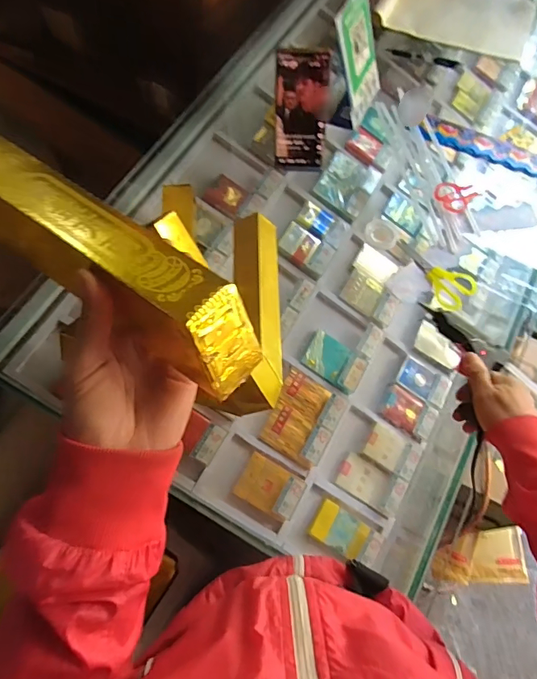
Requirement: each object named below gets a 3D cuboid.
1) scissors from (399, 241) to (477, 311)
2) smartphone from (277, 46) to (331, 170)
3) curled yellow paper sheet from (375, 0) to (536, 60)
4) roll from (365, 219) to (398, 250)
[{"bbox_3d":[0.221,-0.090,0.635,0.121,0.022,0.051,42,72,17],"label":"scissors"},{"bbox_3d":[0.048,-0.320,0.657,0.072,0.157,0.013,0,41,0],"label":"smartphone"},{"bbox_3d":[0.352,-0.608,0.848,0.272,0.037,0.188,25,68,11],"label":"curled yellow paper sheet"},{"bbox_3d":[0.166,-0.156,0.675,0.048,0.021,0.046,0,66,0],"label":"roll"}]

